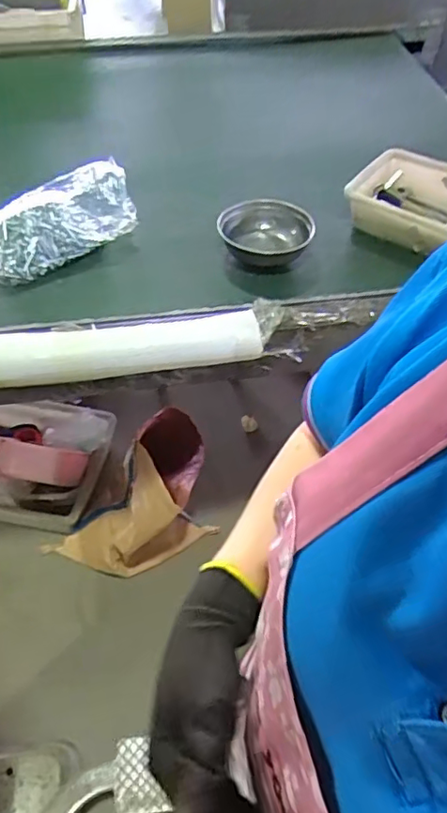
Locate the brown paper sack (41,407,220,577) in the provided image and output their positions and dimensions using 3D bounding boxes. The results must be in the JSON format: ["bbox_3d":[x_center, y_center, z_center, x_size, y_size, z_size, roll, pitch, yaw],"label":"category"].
[{"bbox_3d":[-0.201,0.243,1.469,0.436,0.360,0.293,-36,59,-25],"label":"brown paper sack"}]

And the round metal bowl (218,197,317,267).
[{"bbox_3d":[0.064,-0.280,0.961,0.142,0.056,0.163,-14,52,-11],"label":"round metal bowl"}]

